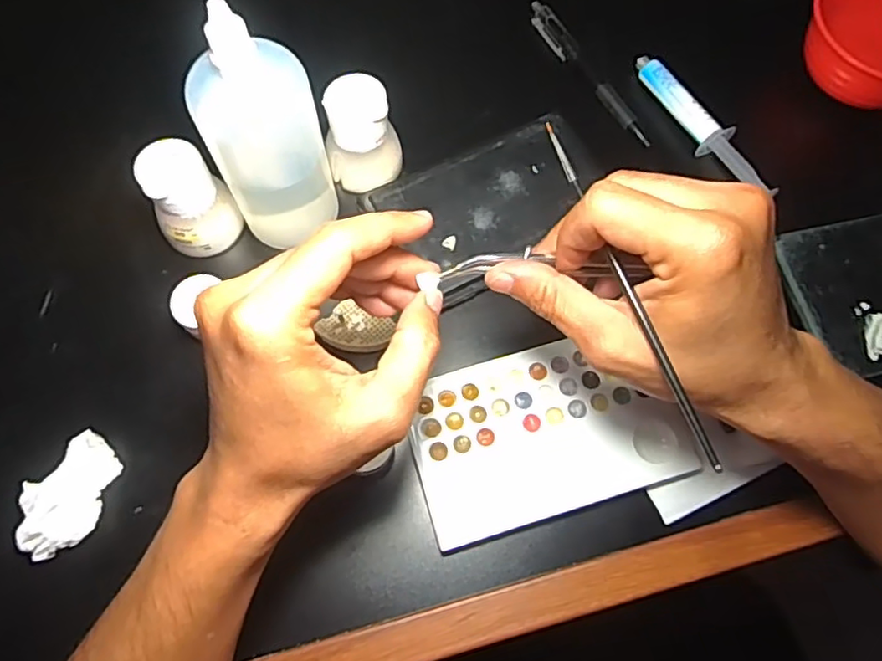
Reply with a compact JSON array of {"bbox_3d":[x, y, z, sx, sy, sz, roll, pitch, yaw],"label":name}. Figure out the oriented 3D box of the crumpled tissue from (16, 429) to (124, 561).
[{"bbox_3d":[-0.198,0.086,0.326,0.034,0.022,0.063,8,70,1],"label":"crumpled tissue"}]

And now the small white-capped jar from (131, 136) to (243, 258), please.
[{"bbox_3d":[-0.150,-0.077,0.366,0.044,0.060,0.040,1,70,-1],"label":"small white-capped jar"}]

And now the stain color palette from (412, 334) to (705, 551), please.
[{"bbox_3d":[0.059,0.056,0.347,0.147,0.007,0.092,-16,72,-5],"label":"stain color palette"}]

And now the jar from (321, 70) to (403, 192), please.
[{"bbox_3d":[-0.049,-0.123,0.383,0.045,0.055,0.039,-6,71,-4],"label":"jar"}]

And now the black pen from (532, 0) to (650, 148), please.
[{"bbox_3d":[0.104,-0.188,0.443,0.015,0.008,0.145,-27,73,-11],"label":"black pen"}]

